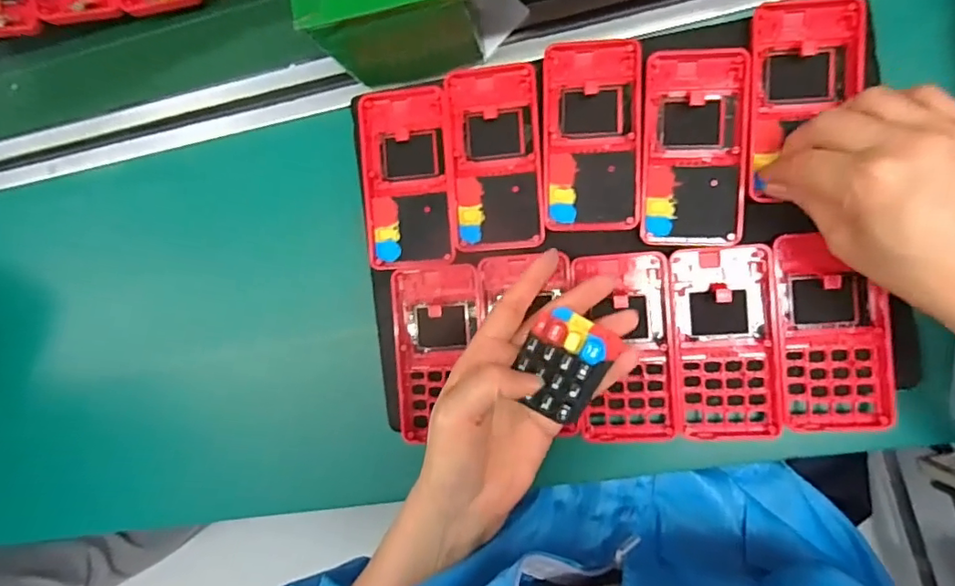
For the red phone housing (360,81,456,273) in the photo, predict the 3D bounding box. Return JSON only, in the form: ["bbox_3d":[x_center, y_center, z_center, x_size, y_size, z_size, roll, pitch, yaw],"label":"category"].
[{"bbox_3d":[-0.050,-0.082,0.383,0.061,0.010,0.123,-4,90,9],"label":"red phone housing"}]

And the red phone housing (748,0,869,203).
[{"bbox_3d":[0.203,-0.121,0.342,0.063,0.019,0.122,1,90,9],"label":"red phone housing"}]

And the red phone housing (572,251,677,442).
[{"bbox_3d":[0.096,0.036,0.358,0.059,0.010,0.121,-3,90,9],"label":"red phone housing"}]

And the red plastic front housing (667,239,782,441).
[{"bbox_3d":[0.158,0.032,0.351,0.060,0.015,0.122,-2,90,9],"label":"red plastic front housing"}]

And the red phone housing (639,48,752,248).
[{"bbox_3d":[0.139,-0.093,0.351,0.062,0.011,0.124,2,90,9],"label":"red phone housing"}]

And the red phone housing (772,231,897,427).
[{"bbox_3d":[0.218,0.025,0.334,0.060,0.014,0.119,-2,90,9],"label":"red phone housing"}]

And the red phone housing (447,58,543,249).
[{"bbox_3d":[0.012,-0.092,0.372,0.061,0.012,0.123,-3,90,9],"label":"red phone housing"}]

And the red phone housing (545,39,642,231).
[{"bbox_3d":[0.076,-0.105,0.360,0.061,0.011,0.125,0,90,9],"label":"red phone housing"}]

